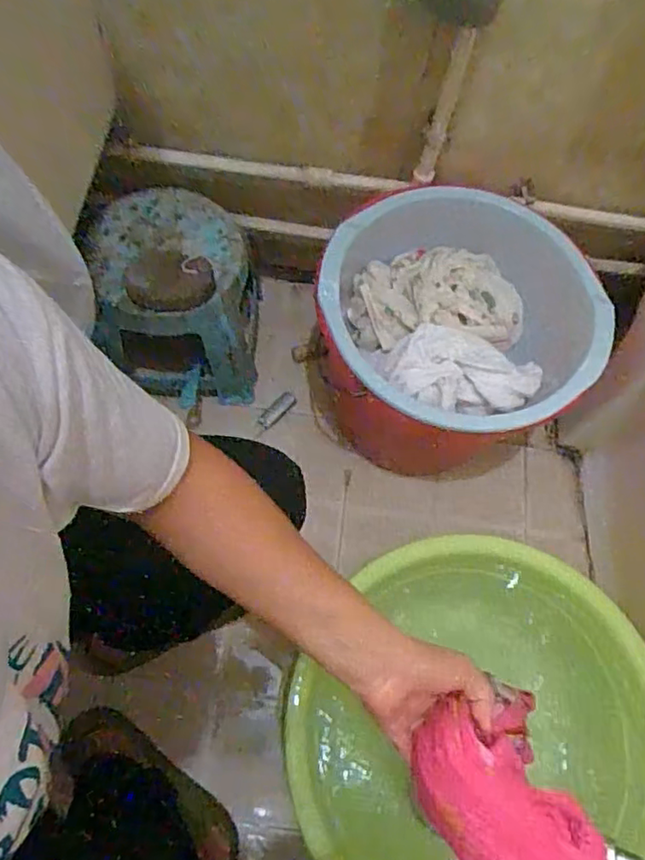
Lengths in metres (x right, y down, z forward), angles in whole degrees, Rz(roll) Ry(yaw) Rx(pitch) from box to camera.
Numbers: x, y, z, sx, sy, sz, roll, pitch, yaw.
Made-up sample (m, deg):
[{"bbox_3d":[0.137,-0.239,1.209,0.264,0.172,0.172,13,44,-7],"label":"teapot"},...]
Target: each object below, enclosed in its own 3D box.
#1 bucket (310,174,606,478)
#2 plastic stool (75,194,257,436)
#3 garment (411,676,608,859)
[{"bbox_3d":[0.169,-0.102,0.918,0.347,0.347,0.349,-23,71,-13],"label":"bucket"},{"bbox_3d":[-0.223,-0.207,0.961,0.215,0.250,0.237,-1,68,-5],"label":"plastic stool"},{"bbox_3d":[0.143,0.289,0.466,0.117,0.047,0.165,-20,72,-9],"label":"garment"}]

